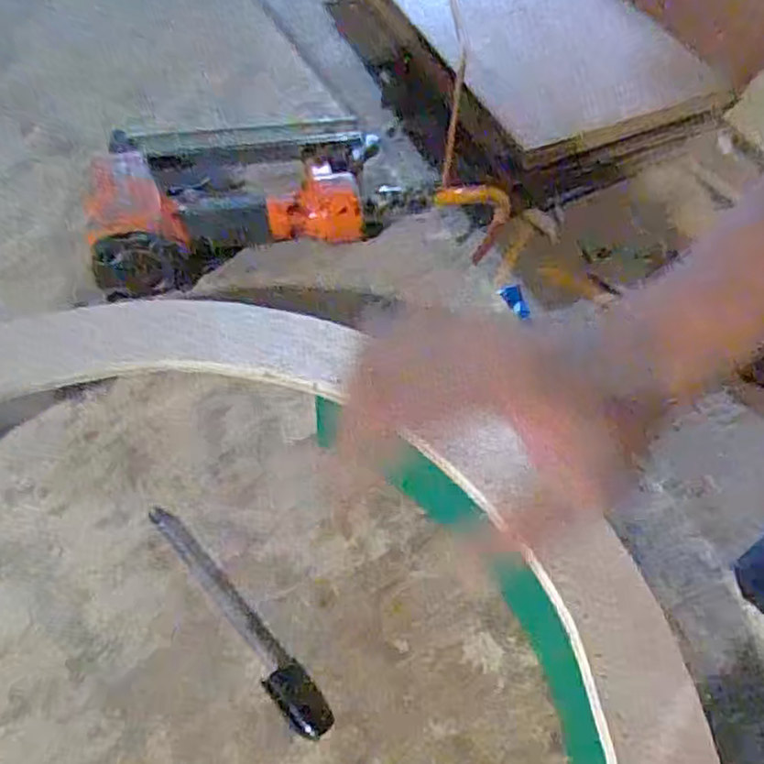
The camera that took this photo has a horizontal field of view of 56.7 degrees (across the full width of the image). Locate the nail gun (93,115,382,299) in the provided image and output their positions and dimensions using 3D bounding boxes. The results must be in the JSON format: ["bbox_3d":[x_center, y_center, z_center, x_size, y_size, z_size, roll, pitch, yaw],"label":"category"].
[{"bbox_3d":[-0.108,-0.157,0.549,0.230,0.061,0.167,-14,57,-15],"label":"nail gun"}]

